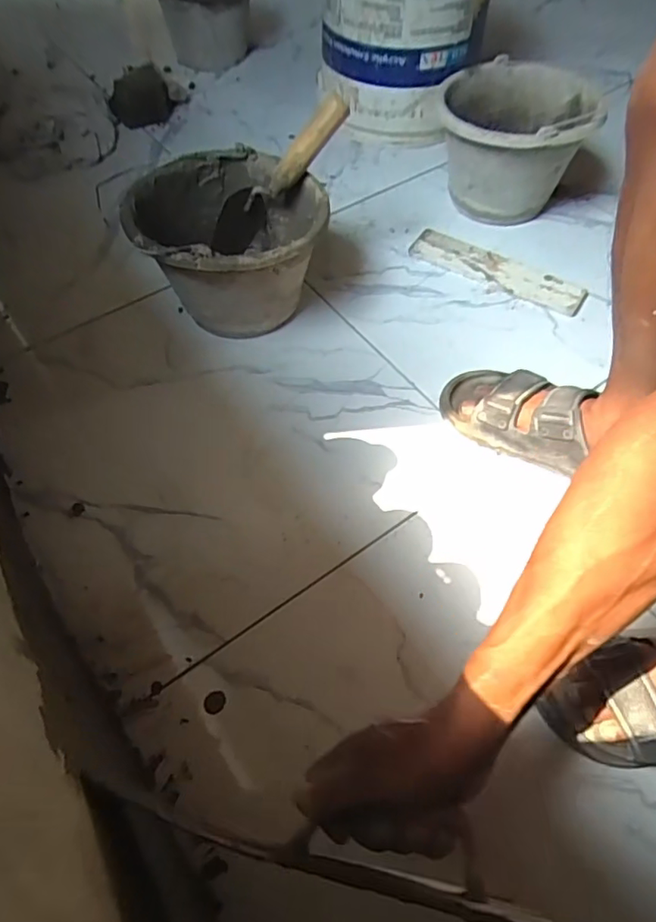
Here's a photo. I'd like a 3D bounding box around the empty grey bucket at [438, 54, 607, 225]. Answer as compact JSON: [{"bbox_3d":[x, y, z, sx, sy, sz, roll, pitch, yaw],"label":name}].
[{"bbox_3d":[0.285,-0.492,0.862,0.213,0.167,0.236,3,58,2],"label":"empty grey bucket"}]

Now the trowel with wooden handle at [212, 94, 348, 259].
[{"bbox_3d":[-0.070,-0.358,0.705,0.063,0.252,0.033,26,49,-36],"label":"trowel with wooden handle"}]

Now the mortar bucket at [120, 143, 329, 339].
[{"bbox_3d":[-0.127,-0.271,0.728,0.229,0.164,0.229,0,58,0],"label":"mortar bucket"}]

